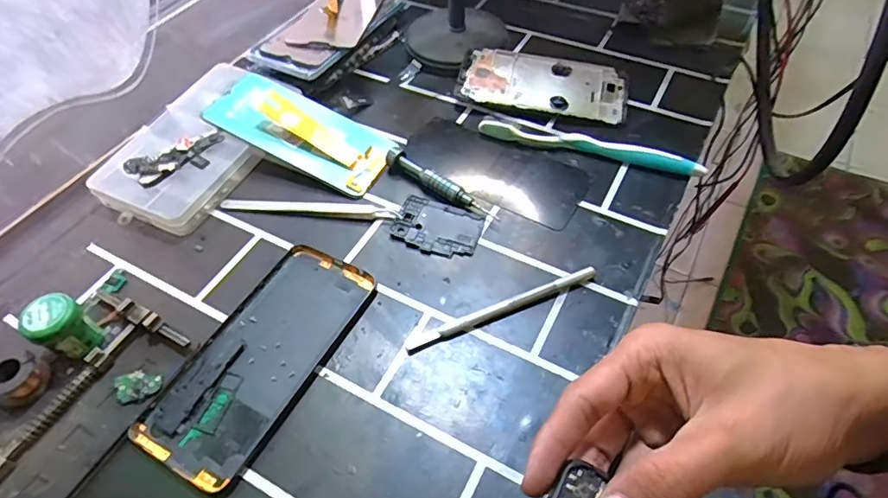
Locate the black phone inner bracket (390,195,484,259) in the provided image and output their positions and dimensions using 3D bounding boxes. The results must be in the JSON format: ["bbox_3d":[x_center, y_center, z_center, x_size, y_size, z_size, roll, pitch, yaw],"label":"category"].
[{"bbox_3d":[-0.005,-0.017,0.402,0.065,0.004,0.045,18,55,16],"label":"black phone inner bracket"}]

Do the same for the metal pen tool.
[{"bbox_3d":[0.040,0.039,0.356,0.137,0.008,0.009,-19,53,-12],"label":"metal pen tool"}]

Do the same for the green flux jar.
[{"bbox_3d":[-0.237,0.050,0.329,0.031,0.037,0.029,-1,52,2],"label":"green flux jar"}]

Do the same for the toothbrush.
[{"bbox_3d":[0.120,-0.086,0.441,0.183,0.017,0.014,15,54,14],"label":"toothbrush"}]

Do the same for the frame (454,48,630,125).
[{"bbox_3d":[0.090,-0.154,0.490,0.153,0.006,0.070,11,64,7],"label":"frame"}]

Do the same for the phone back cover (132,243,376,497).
[{"bbox_3d":[-0.118,0.066,0.342,0.073,0.004,0.160,23,56,19],"label":"phone back cover"}]

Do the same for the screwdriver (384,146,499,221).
[{"bbox_3d":[-0.003,-0.052,0.420,0.106,0.013,0.013,30,59,24],"label":"screwdriver"}]

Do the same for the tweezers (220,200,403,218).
[{"bbox_3d":[-0.106,-0.032,0.415,0.142,0.005,0.012,5,52,7],"label":"tweezers"}]

